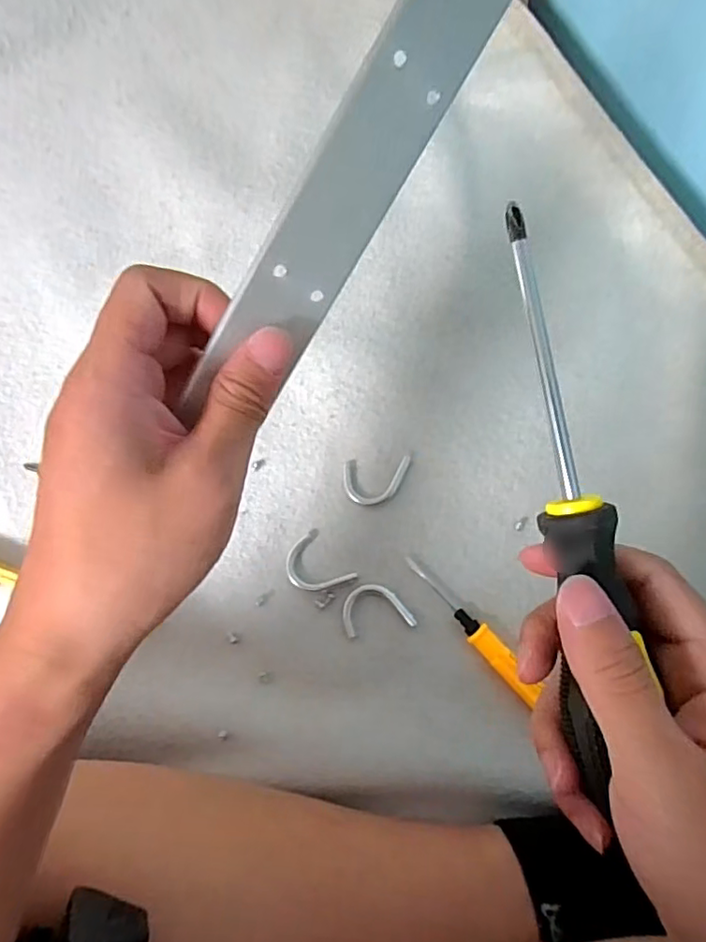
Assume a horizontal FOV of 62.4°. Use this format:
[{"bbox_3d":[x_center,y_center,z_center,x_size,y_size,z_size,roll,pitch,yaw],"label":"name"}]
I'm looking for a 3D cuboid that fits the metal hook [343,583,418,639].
[{"bbox_3d":[0.015,0.085,0.365,0.043,0.004,0.030,-10,75,-2],"label":"metal hook"}]

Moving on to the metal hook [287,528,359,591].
[{"bbox_3d":[-0.024,0.062,0.373,0.033,0.004,0.042,-39,78,-10],"label":"metal hook"}]

